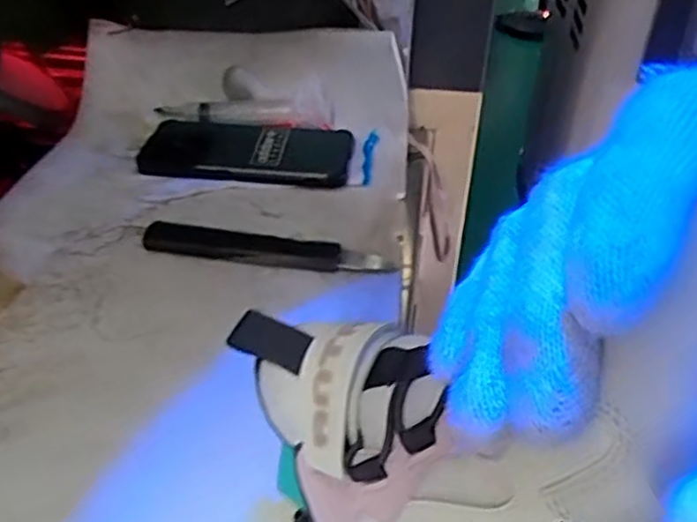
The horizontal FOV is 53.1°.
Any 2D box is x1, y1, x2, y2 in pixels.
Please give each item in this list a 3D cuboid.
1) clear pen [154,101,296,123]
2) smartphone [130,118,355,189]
[{"bbox_3d":[-0.106,-0.130,0.602,0.116,0.017,0.017,2,35,-2],"label":"clear pen"},{"bbox_3d":[-0.083,-0.088,0.570,0.166,0.019,0.088,4,35,1],"label":"smartphone"}]

